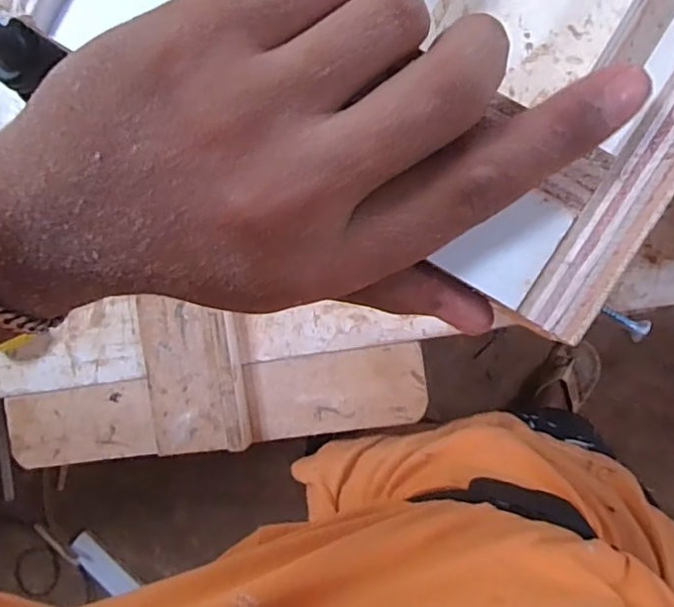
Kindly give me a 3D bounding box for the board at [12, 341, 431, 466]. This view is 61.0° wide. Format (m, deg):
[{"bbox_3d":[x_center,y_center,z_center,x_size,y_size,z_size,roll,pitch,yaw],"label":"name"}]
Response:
[{"bbox_3d":[-0.143,0.119,0.639,0.478,0.014,0.086,-9,90,8],"label":"board"}]

